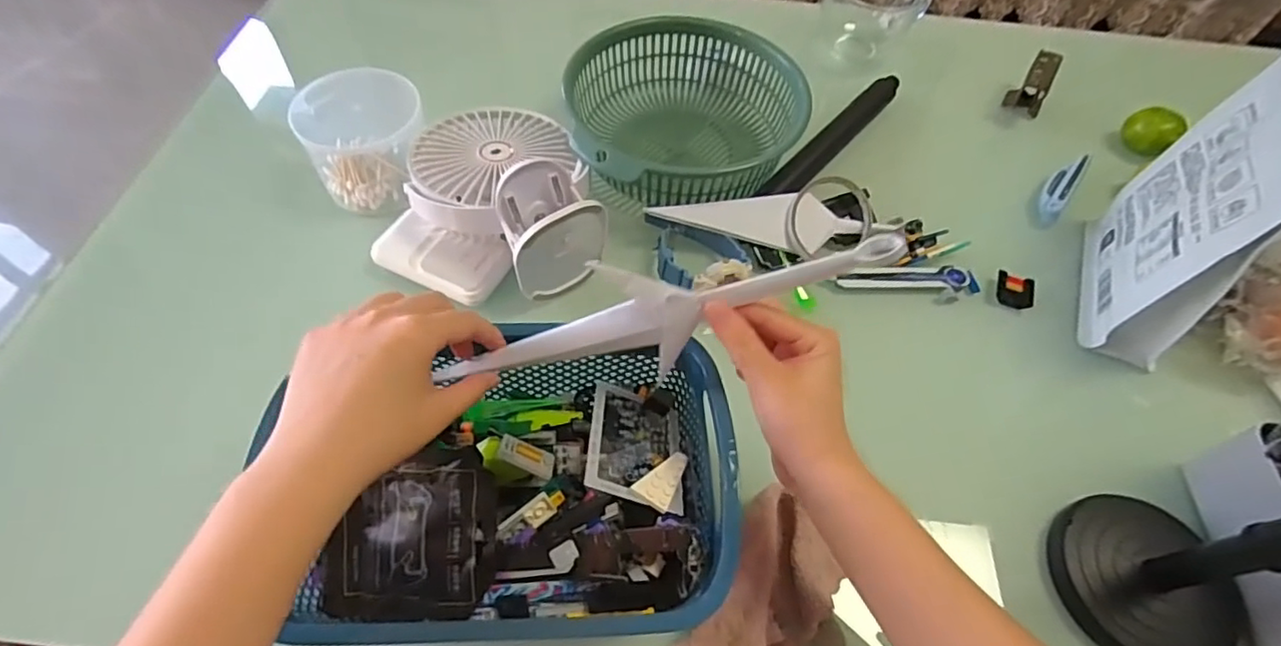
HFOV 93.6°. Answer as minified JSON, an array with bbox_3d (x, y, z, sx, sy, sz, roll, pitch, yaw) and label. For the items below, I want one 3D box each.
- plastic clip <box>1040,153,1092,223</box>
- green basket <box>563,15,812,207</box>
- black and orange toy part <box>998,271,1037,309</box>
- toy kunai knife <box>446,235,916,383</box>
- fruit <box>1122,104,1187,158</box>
[{"bbox_3d":[0.424,-0.137,0.611,0.024,0.036,0.098,37,62,19],"label":"plastic clip"},{"bbox_3d":[0.041,-0.205,0.597,0.222,0.094,0.210,-5,58,-7],"label":"green basket"},{"bbox_3d":[0.337,-0.029,0.539,0.030,0.008,0.038,16,58,6],"label":"black and orange toy part"},{"bbox_3d":[0.008,-0.004,0.333,0.259,0.075,0.024,-16,57,13],"label":"toy kunai knife"},{"bbox_3d":[0.543,-0.205,0.639,0.038,0.039,0.047,-37,66,-24],"label":"fruit"}]

